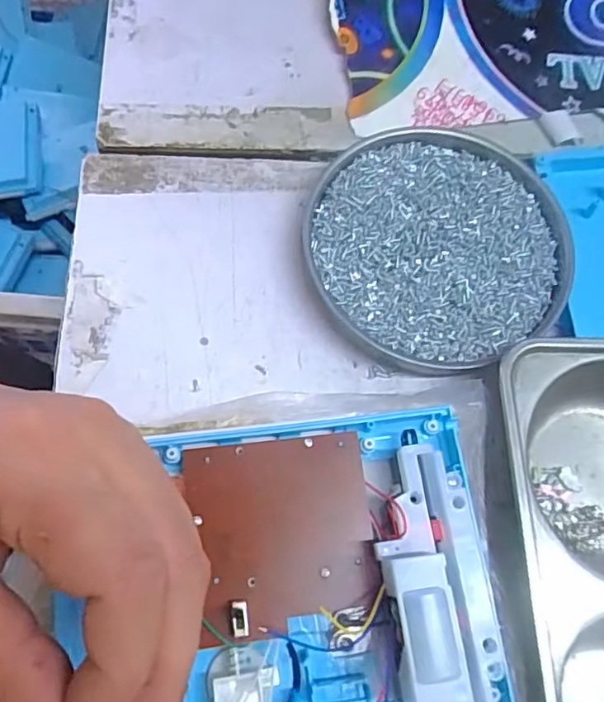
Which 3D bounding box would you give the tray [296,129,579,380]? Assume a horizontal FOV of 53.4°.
[{"bbox_3d":[0.072,-0.055,0.316,0.134,0.016,0.130,0,70,-1],"label":"tray"}]

